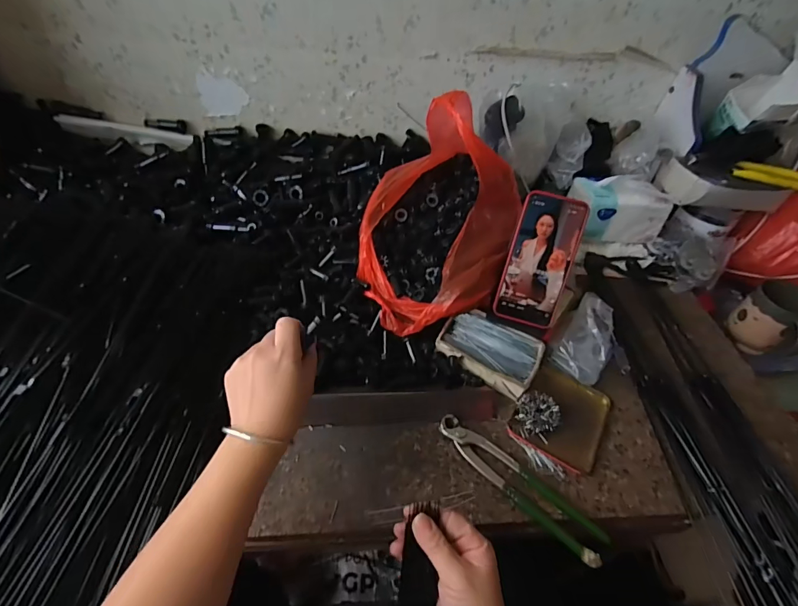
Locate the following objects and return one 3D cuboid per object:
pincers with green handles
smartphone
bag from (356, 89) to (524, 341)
[{"bbox_3d":[0.129,0.193,0.444,0.197,0.025,0.039,36,53,26],"label":"pincers with green handles"},{"bbox_3d":[0.179,-0.054,0.519,0.077,0.162,0.013,16,9,10],"label":"smartphone"},{"bbox_3d":[0.046,-0.104,0.537,0.199,0.223,0.234,18,47,11],"label":"bag"}]

